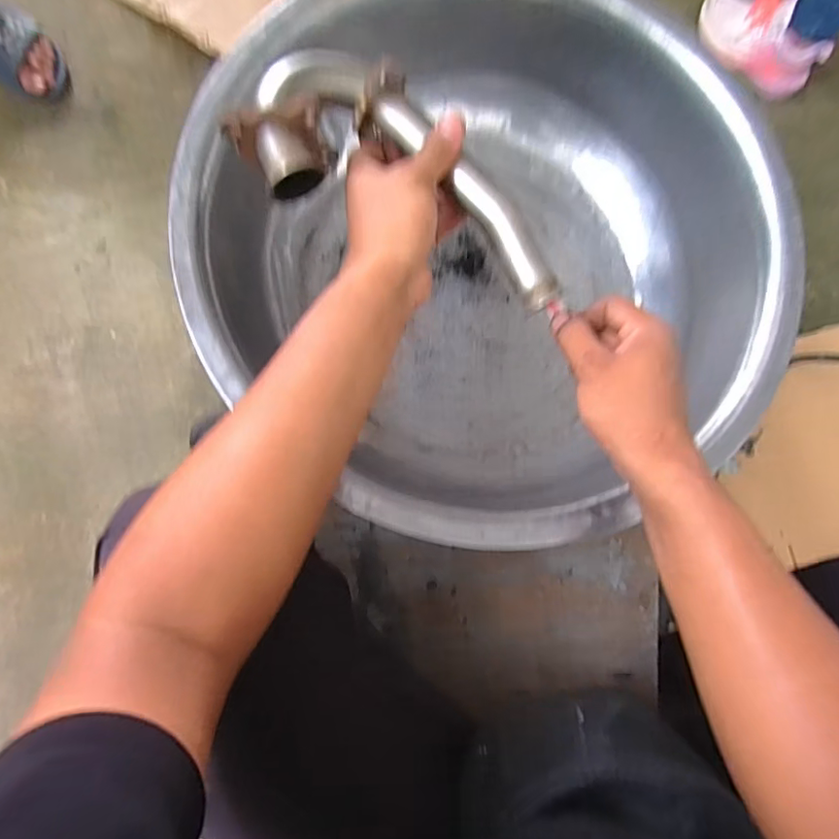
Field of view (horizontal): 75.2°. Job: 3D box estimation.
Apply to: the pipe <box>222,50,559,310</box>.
[{"bbox_3d":[0.000,-0.170,0.378,0.228,0.054,0.119,24,80,-14],"label":"pipe"}]

